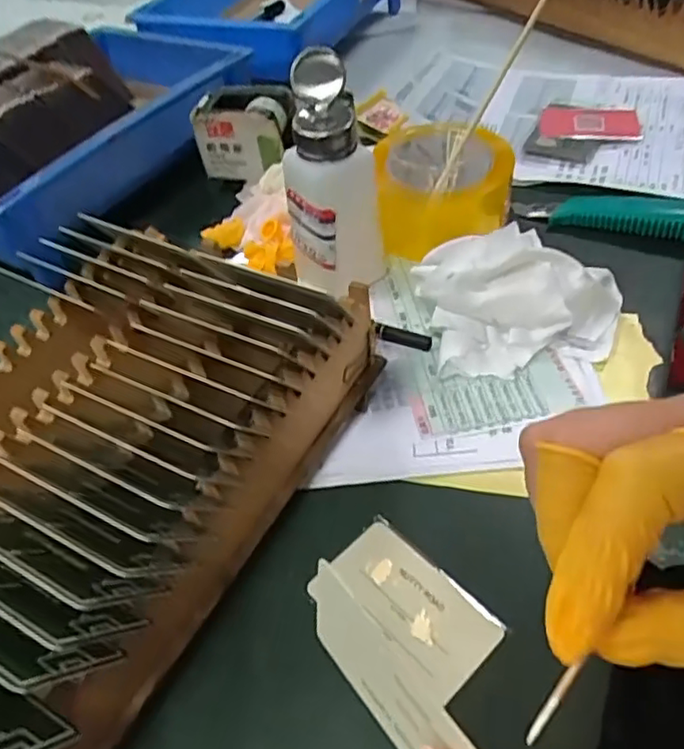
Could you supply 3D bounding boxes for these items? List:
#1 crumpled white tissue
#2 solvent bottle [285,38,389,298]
[{"bbox_3d":[0.118,-0.050,0.401,0.132,0.062,0.079,-2,48,4],"label":"crumpled white tissue"},{"bbox_3d":[-0.007,-0.132,0.414,0.061,0.127,0.067,-5,48,2],"label":"solvent bottle"}]

